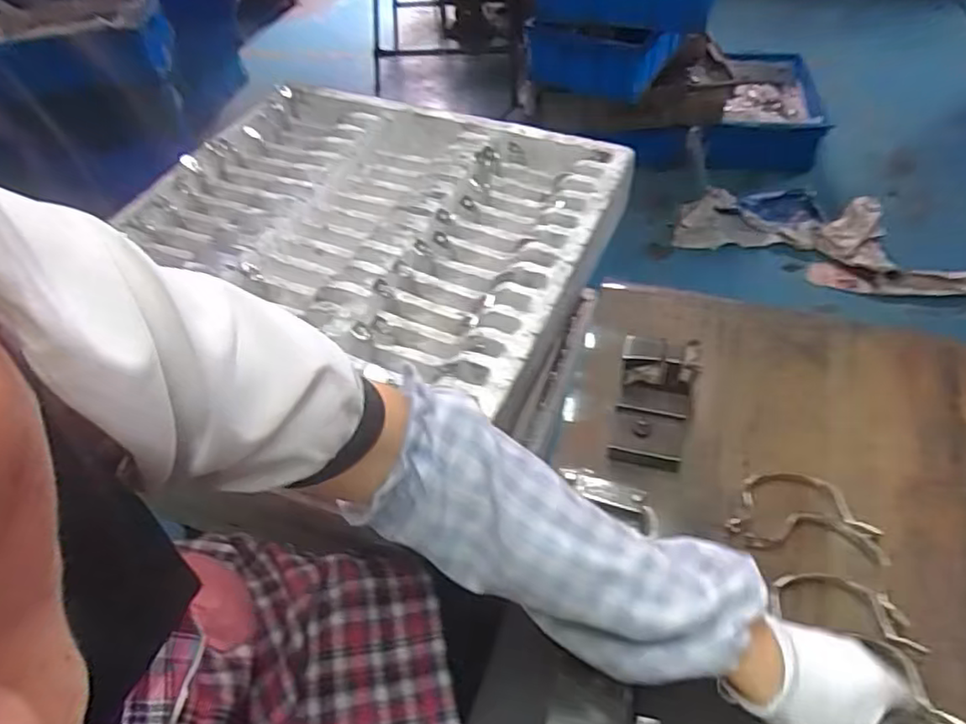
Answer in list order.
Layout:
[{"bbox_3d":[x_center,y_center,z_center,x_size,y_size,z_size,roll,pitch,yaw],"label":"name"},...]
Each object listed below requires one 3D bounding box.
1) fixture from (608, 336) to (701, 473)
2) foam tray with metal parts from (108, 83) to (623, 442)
[{"bbox_3d":[0.153,0.034,0.586,0.065,0.069,0.095,9,52,11],"label":"fixture"},{"bbox_3d":[-0.134,-0.182,0.794,0.556,0.049,0.409,19,55,18],"label":"foam tray with metal parts"}]

